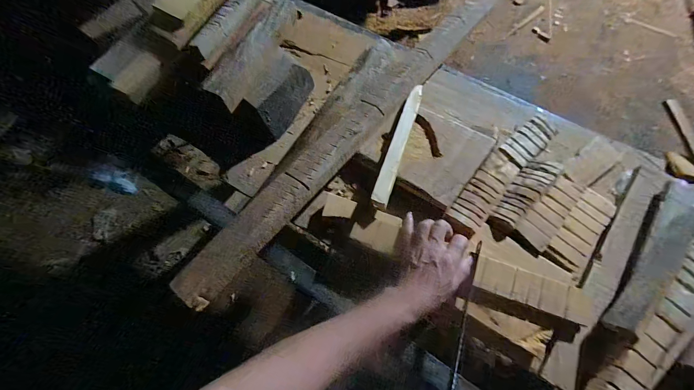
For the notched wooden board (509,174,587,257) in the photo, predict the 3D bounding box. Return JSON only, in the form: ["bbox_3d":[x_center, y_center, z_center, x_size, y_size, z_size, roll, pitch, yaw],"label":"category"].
[{"bbox_3d":[0.306,0.024,0.456,0.049,0.015,0.150,41,73,17],"label":"notched wooden board"}]

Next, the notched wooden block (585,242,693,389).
[{"bbox_3d":[0.397,0.146,0.364,0.062,0.041,0.298,41,73,17],"label":"notched wooden block"}]

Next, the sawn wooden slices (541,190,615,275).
[{"bbox_3d":[0.347,0.048,0.446,0.051,0.012,0.144,38,73,16],"label":"sawn wooden slices"}]

